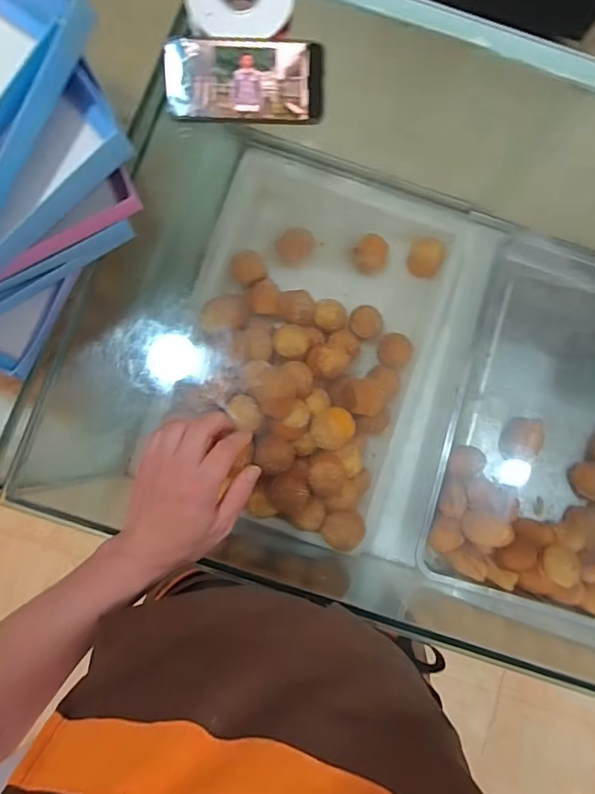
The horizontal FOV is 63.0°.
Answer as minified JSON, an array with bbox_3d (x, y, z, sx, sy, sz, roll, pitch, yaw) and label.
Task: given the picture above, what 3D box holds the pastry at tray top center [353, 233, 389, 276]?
[{"bbox_3d":[0.123,-0.239,0.822,0.057,0.038,0.066,17,84,-1],"label":"pastry at tray top center"}]

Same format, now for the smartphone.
[{"bbox_3d":[-0.052,-0.321,0.491,0.156,0.014,0.077,-3,99,-5],"label":"smartphone"}]

